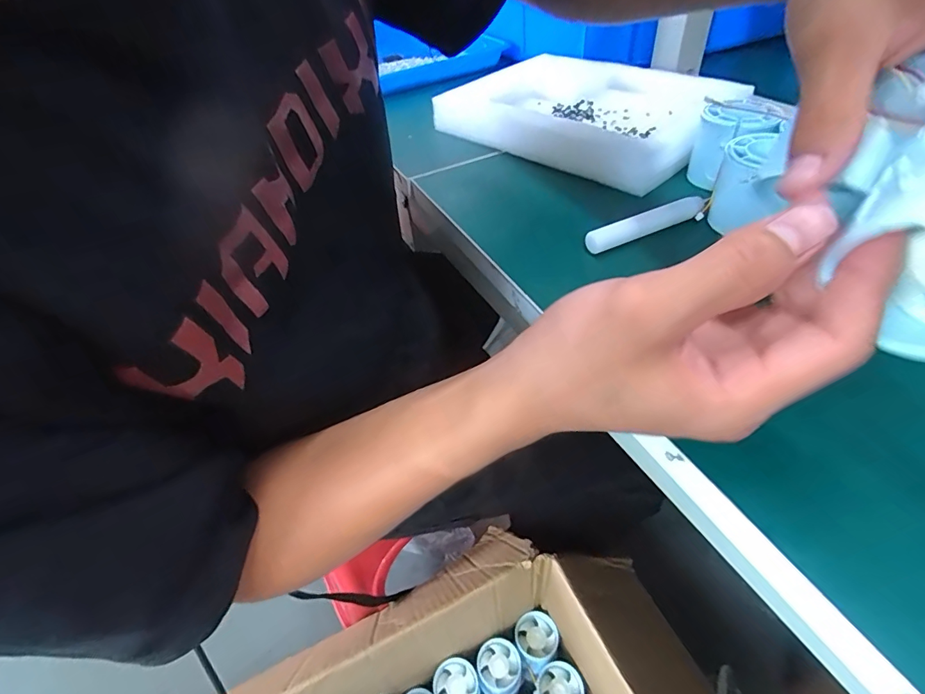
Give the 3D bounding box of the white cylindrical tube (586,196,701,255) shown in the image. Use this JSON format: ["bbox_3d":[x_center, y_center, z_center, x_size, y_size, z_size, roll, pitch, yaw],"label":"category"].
[{"bbox_3d":[0.130,-0.086,0.320,0.090,0.017,0.014,-20,46,-13],"label":"white cylindrical tube"}]

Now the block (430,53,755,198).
[{"bbox_3d":[0.121,-0.245,0.467,0.184,0.038,0.270,-37,52,-27],"label":"block"}]

